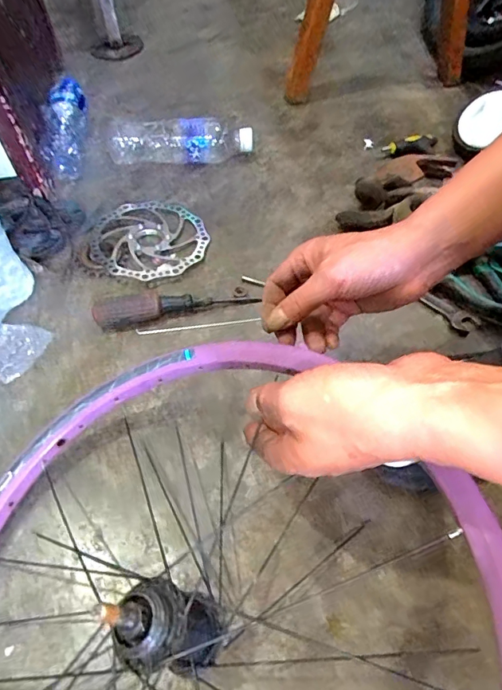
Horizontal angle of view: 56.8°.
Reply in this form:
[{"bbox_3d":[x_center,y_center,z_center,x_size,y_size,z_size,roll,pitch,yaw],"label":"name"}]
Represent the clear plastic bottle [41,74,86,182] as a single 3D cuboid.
[{"bbox_3d":[-0.288,-0.339,0.729,0.049,0.061,0.211,-7,56,-4],"label":"clear plastic bottle"}]

